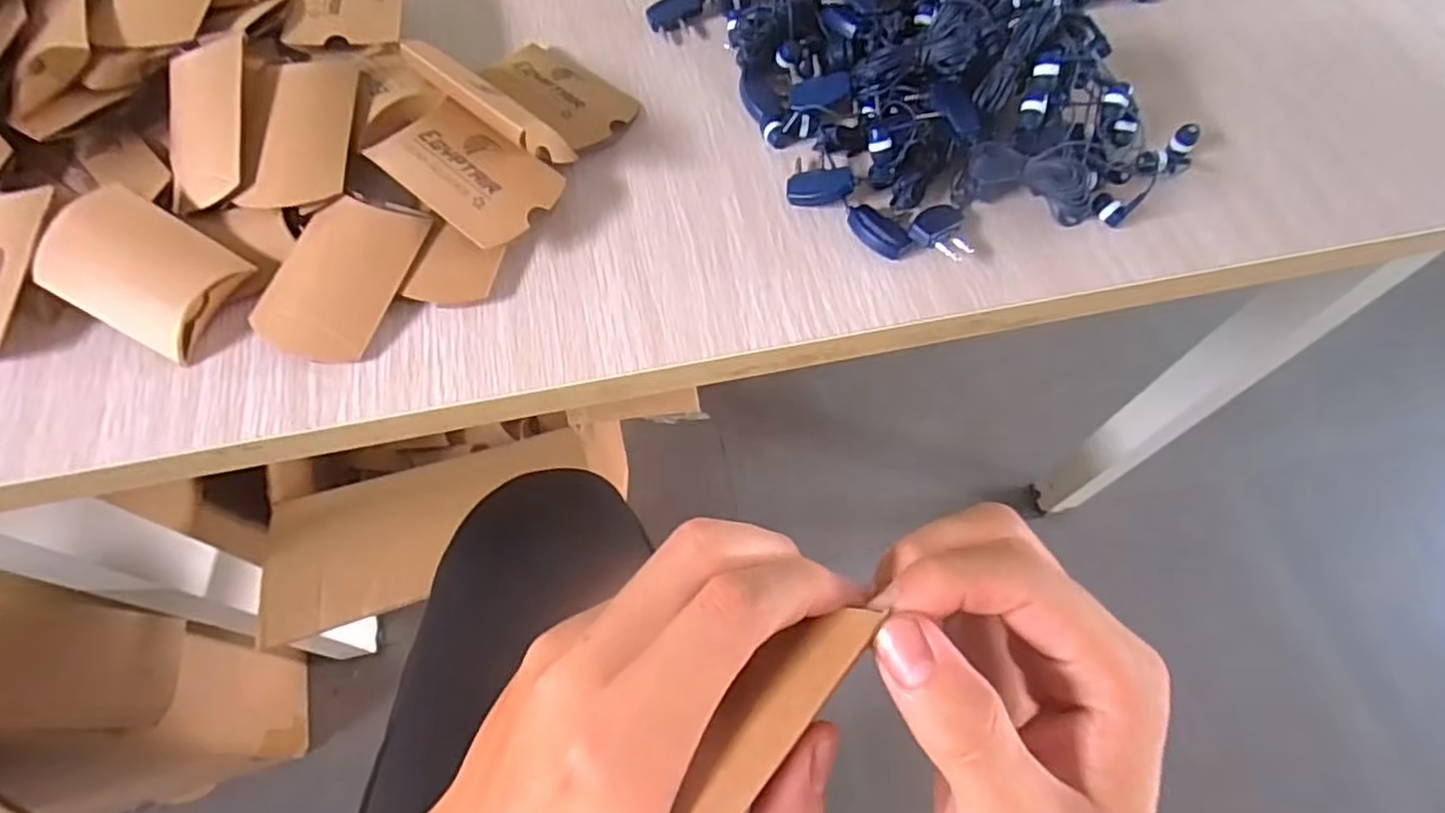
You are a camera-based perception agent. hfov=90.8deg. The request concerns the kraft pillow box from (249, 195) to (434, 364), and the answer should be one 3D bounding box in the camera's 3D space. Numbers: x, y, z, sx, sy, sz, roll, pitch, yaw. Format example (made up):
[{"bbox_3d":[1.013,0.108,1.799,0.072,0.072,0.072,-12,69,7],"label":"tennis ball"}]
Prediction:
[{"bbox_3d":[-0.182,-0.061,0.339,0.057,0.018,0.080,18,64,8],"label":"kraft pillow box"}]

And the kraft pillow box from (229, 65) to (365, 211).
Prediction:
[{"bbox_3d":[-0.204,-0.136,0.352,0.044,0.017,0.082,9,64,4],"label":"kraft pillow box"}]

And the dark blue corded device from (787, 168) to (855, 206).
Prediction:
[{"bbox_3d":[0.052,-0.116,0.375,0.033,0.010,0.016,-1,63,-1],"label":"dark blue corded device"}]

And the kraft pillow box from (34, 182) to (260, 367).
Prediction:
[{"bbox_3d":[-0.271,-0.063,0.334,0.084,0.017,0.056,29,82,3],"label":"kraft pillow box"}]

